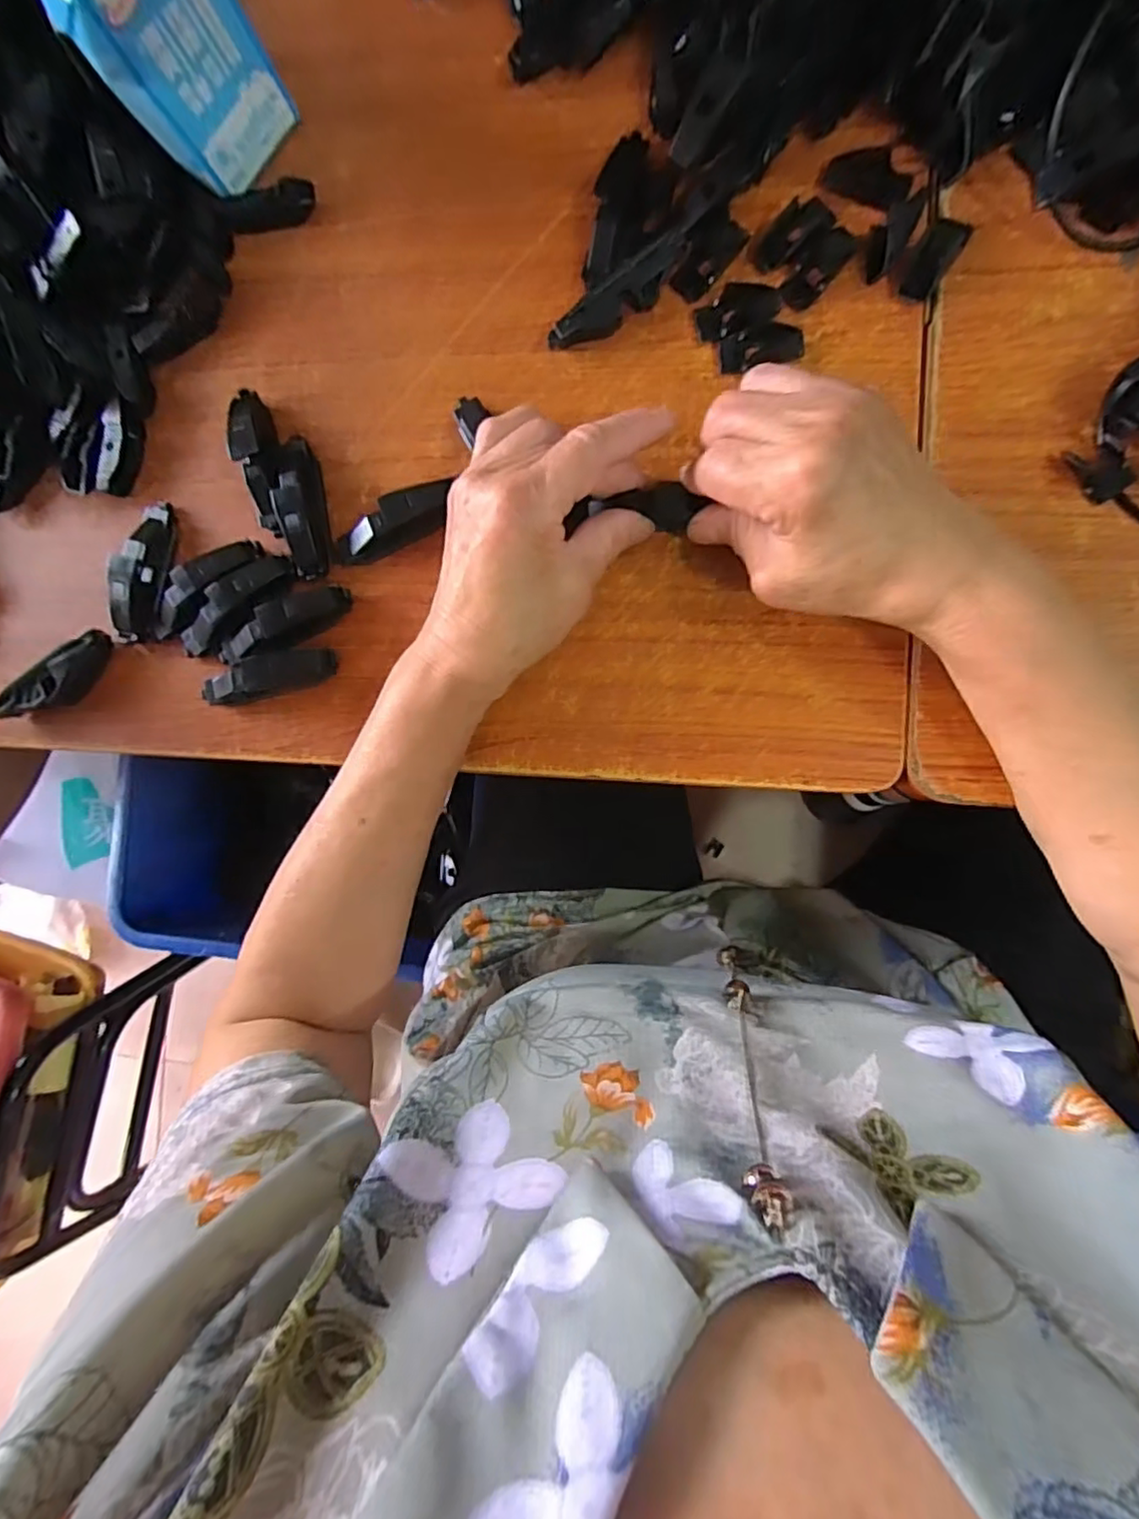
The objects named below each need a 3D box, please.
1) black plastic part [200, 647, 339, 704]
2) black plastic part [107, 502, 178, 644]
[{"bbox_3d":[-0.166,-0.046,0.351,0.077,0.023,0.019,-9,88,7],"label":"black plastic part"},{"bbox_3d":[-0.240,-0.106,0.360,0.024,0.026,0.080,18,91,7],"label":"black plastic part"}]

